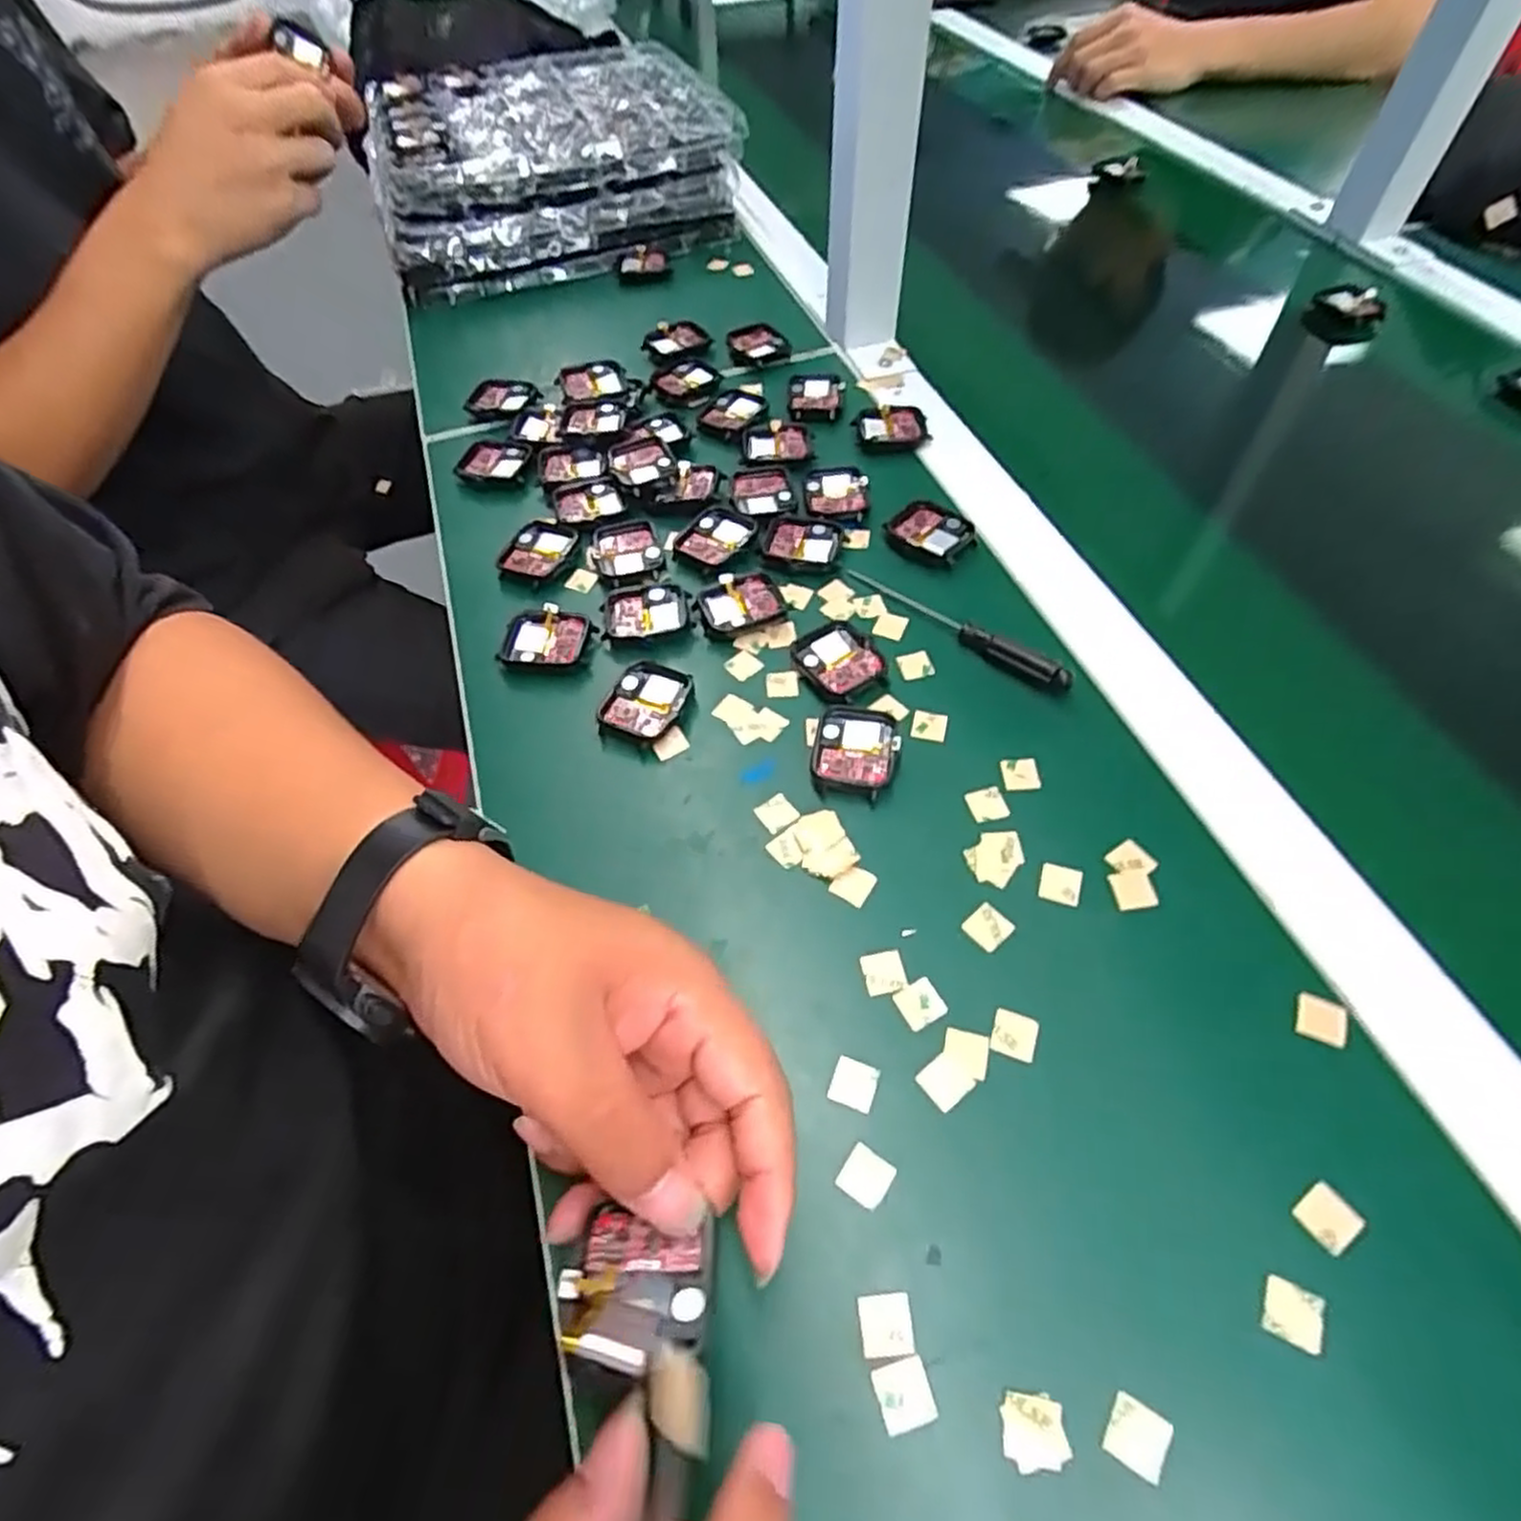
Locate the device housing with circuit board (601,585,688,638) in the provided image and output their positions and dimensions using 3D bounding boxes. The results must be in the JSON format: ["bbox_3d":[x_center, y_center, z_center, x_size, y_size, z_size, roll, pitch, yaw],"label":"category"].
[{"bbox_3d":[-0.061,-0.078,0.411,0.044,0.009,0.032,-7,56,-3],"label":"device housing with circuit board"}]

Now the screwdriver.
[{"bbox_3d":[0.098,-0.071,0.393,0.130,0.014,0.012,36,64,22],"label":"screwdriver"}]

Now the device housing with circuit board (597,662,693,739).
[{"bbox_3d":[-0.056,-0.028,0.376,0.035,0.011,0.041,20,59,14],"label":"device housing with circuit board"}]

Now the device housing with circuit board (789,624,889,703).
[{"bbox_3d":[0.040,-0.049,0.386,0.037,0.009,0.044,-30,61,-17],"label":"device housing with circuit board"}]

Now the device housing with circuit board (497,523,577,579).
[{"bbox_3d":[-0.128,-0.118,0.446,0.034,0.015,0.042,20,59,14],"label":"device housing with circuit board"}]

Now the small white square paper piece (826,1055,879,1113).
[{"bbox_3d":[0.034,0.116,0.277,0.016,0.004,0.016,17,58,12],"label":"small white square paper piece"}]

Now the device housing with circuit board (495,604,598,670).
[{"bbox_3d":[-0.112,-0.061,0.405,0.045,0.016,0.039,8,57,7],"label":"device housing with circuit board"}]

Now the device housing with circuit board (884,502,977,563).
[{"bbox_3d":[0.098,-0.129,0.438,0.044,0.011,0.035,37,64,23],"label":"device housing with circuit board"}]

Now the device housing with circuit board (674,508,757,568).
[{"bbox_3d":[-0.026,-0.128,0.441,0.035,0.008,0.043,32,62,20],"label":"device housing with circuit board"}]

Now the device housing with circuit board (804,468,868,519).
[{"bbox_3d":[0.045,-0.159,0.458,0.036,0.006,0.044,0,56,1],"label":"device housing with circuit board"}]

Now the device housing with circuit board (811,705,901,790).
[{"bbox_3d":[0.044,-0.006,0.356,0.036,0.009,0.043,12,57,9],"label":"device housing with circuit board"}]

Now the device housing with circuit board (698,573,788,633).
[{"bbox_3d":[-0.011,-0.085,0.411,0.043,0.007,0.036,-17,58,-10],"label":"device housing with circuit board"}]

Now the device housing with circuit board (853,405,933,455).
[{"bbox_3d":[0.084,-0.213,0.495,0.047,0.007,0.041,-5,56,-2],"label":"device housing with circuit board"}]

